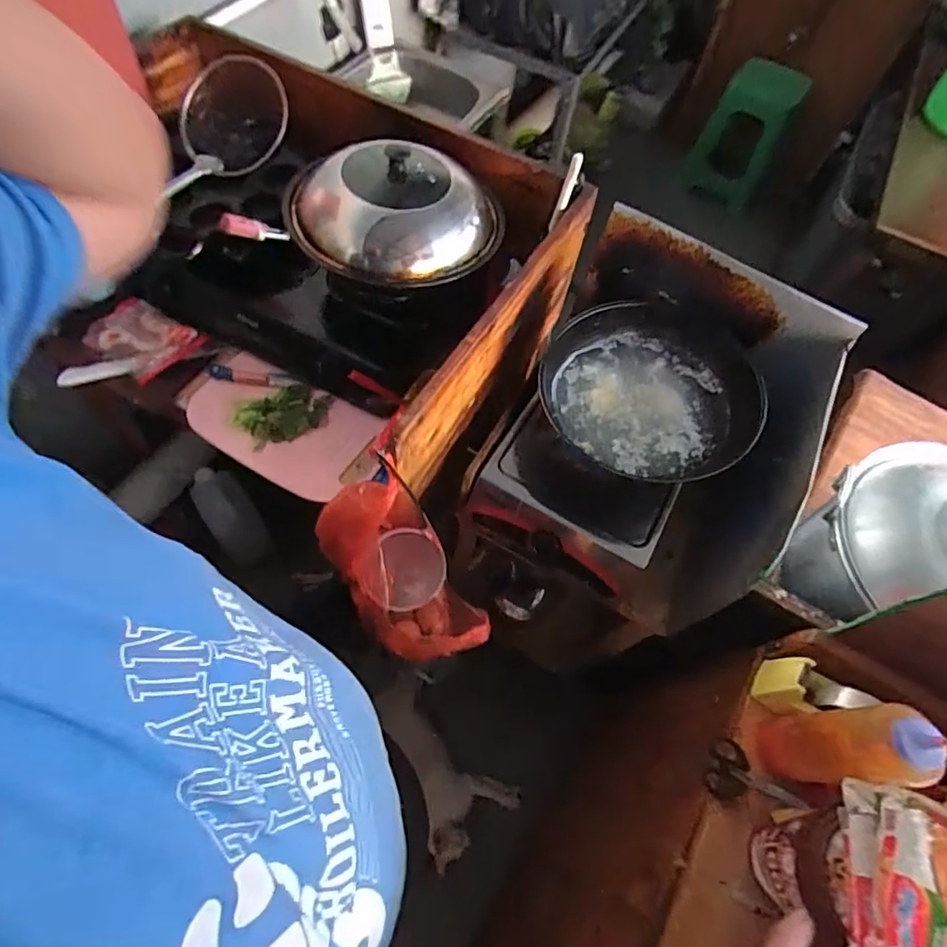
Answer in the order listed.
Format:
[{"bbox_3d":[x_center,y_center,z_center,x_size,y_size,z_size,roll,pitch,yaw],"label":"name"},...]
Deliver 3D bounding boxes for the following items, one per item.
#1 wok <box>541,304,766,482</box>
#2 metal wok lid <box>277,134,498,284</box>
[{"bbox_3d":[0.262,-0.125,0.822,0.323,0.067,0.279,18,63,5],"label":"wok"},{"bbox_3d":[-0.122,-0.408,0.826,0.300,0.094,0.291,2,63,-3],"label":"metal wok lid"}]

